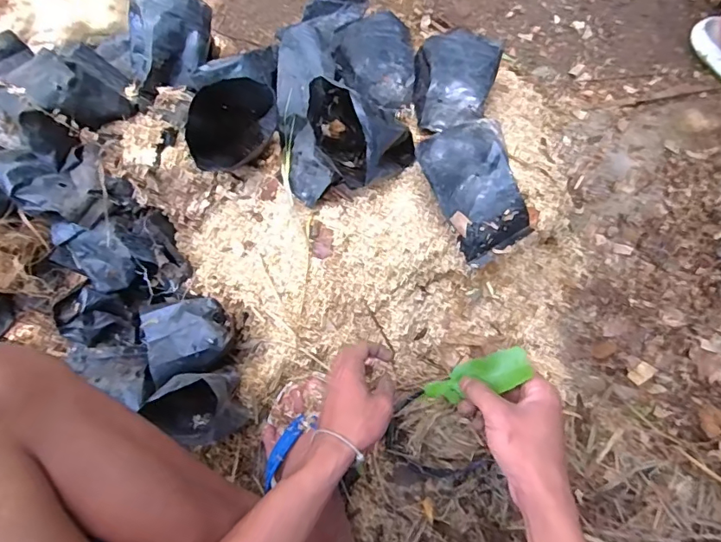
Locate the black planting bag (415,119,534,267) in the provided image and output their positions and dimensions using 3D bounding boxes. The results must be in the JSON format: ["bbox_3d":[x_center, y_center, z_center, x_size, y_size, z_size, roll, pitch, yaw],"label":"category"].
[{"bbox_3d":[0.147,-0.105,0.608,0.115,0.065,0.165,-28,104,0],"label":"black planting bag"}]

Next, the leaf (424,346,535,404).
[{"bbox_3d":[0.117,0.107,0.488,0.109,0.015,0.036,-25,69,26],"label":"leaf"}]

